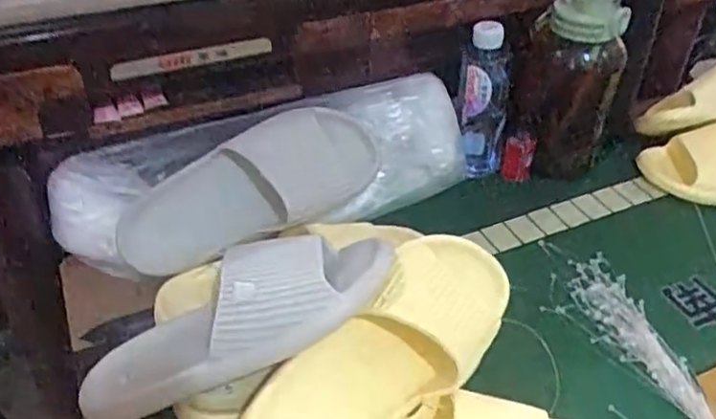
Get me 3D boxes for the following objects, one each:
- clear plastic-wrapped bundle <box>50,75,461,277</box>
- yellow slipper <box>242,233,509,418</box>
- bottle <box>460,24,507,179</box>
[{"bbox_3d":[-0.087,-0.029,0.674,0.416,0.107,0.106,-13,43,-17],"label":"clear plastic-wrapped bundle"},{"bbox_3d":[0.024,0.113,0.513,0.259,0.078,0.100,-38,54,-22],"label":"yellow slipper"},{"bbox_3d":[0.145,-0.117,0.795,0.063,0.190,0.070,10,41,9],"label":"bottle"}]

